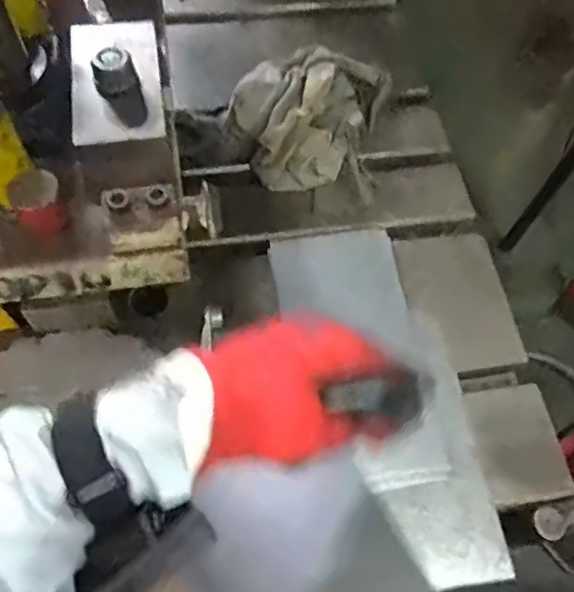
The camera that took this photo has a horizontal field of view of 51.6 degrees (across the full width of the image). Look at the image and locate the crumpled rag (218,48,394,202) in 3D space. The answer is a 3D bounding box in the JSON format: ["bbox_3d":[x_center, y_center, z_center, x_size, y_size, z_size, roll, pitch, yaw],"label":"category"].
[{"bbox_3d":[0.024,-0.214,0.687,0.180,0.075,0.185,9,61,2],"label":"crumpled rag"}]

